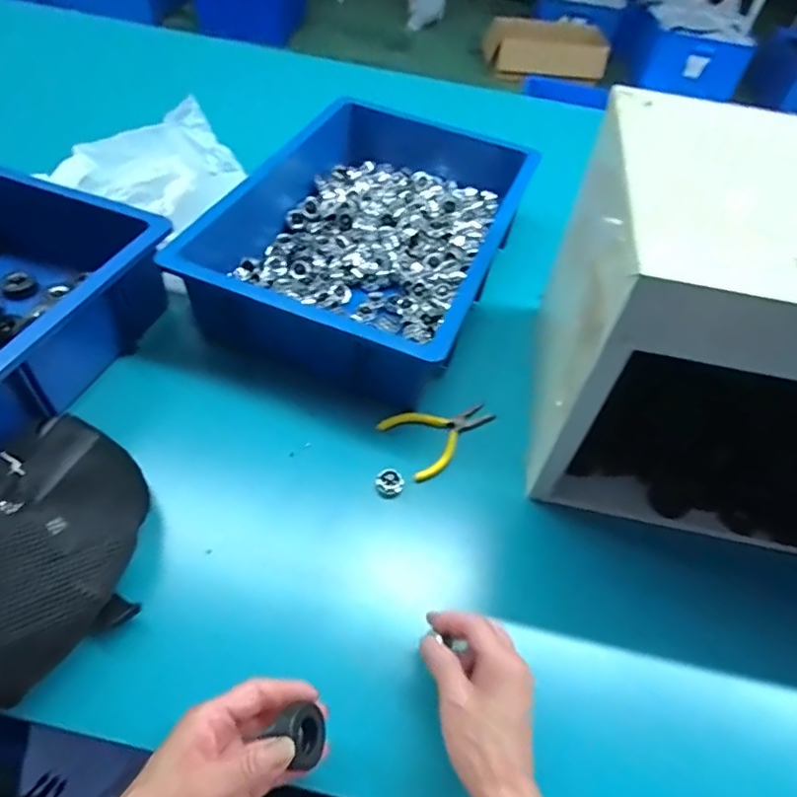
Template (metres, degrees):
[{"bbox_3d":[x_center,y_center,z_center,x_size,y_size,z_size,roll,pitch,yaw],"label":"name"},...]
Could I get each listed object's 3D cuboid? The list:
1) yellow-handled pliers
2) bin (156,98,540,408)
[{"bbox_3d":[0.048,0.035,0.592,0.116,0.013,0.076,-23,57,-22],"label":"yellow-handled pliers"},{"bbox_3d":[-0.028,-0.215,0.716,0.321,0.114,0.476,19,52,10],"label":"bin"}]

